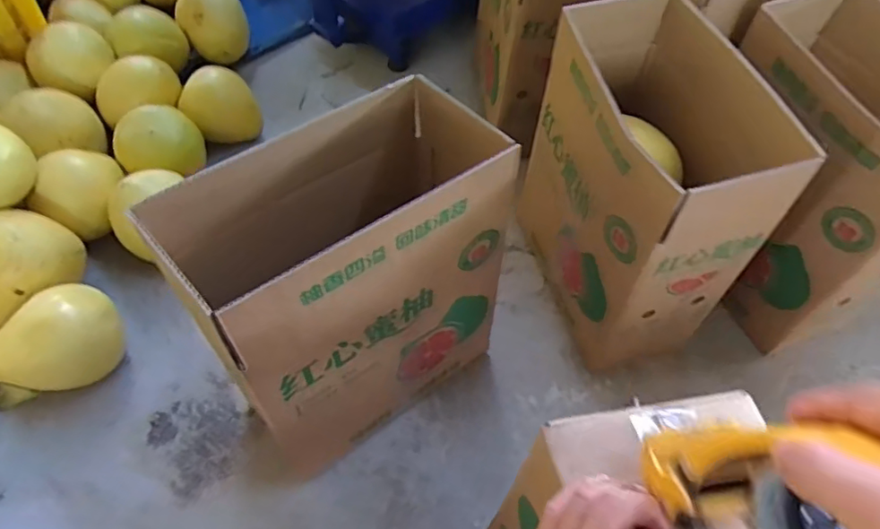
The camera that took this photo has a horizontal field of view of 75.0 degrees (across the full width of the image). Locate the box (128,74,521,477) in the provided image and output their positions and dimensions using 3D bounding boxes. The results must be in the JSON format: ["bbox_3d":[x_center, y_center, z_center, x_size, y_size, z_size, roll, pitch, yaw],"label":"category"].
[{"bbox_3d":[-0.089,0.023,0.642,0.322,0.341,0.169,-33,63,-23],"label":"box"}]

